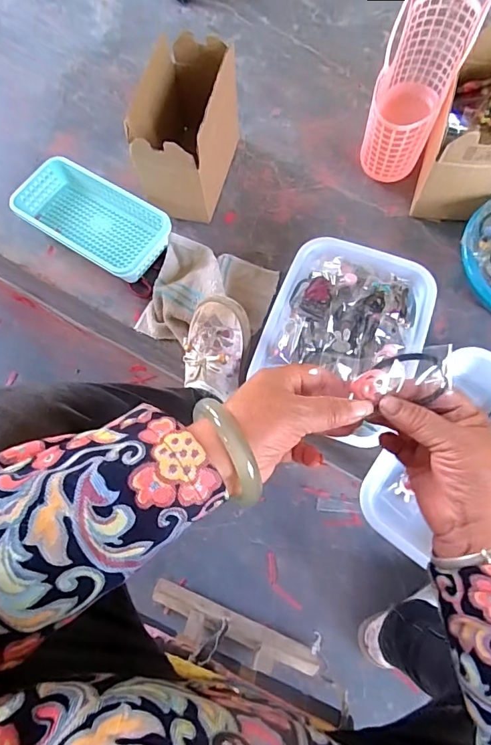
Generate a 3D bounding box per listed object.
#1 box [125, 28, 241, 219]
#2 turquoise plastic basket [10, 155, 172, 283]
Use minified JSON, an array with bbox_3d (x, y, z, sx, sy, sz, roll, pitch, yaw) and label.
[{"bbox_3d":[-0.091,-0.375,0.728,0.108,0.180,0.217,13,72,6],"label":"box"},{"bbox_3d":[-0.251,-0.256,0.763,0.257,0.052,0.134,32,75,11],"label":"turquoise plastic basket"}]

